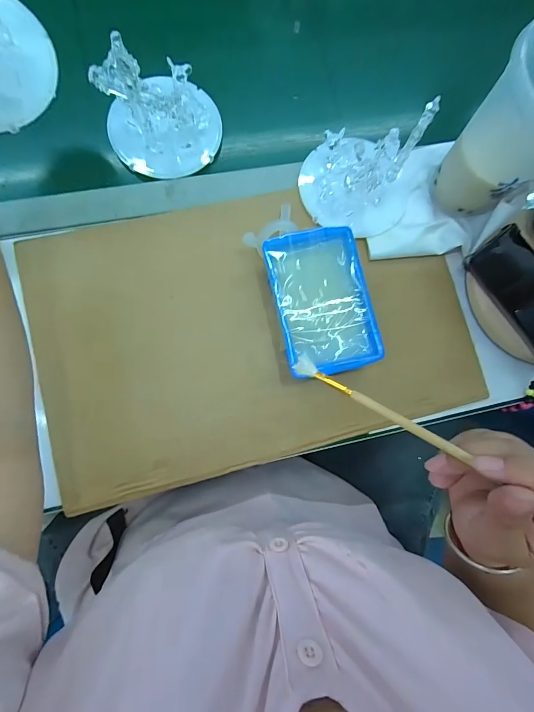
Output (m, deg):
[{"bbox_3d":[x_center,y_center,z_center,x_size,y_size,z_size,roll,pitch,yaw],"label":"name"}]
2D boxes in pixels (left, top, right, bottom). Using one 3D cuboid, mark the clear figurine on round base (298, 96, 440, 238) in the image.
[{"bbox_3d":[0.109,-0.206,0.373,0.128,0.067,0.112,11,83,-3],"label":"clear figurine on round base"}]

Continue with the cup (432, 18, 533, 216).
[{"bbox_3d":[0.251,-0.219,0.321,0.102,0.194,0.106,-35,87,-8],"label":"cup"}]

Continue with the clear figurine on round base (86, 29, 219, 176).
[{"bbox_3d":[-0.118,-0.271,0.378,0.121,0.069,0.114,1,83,-5],"label":"clear figurine on round base"}]

